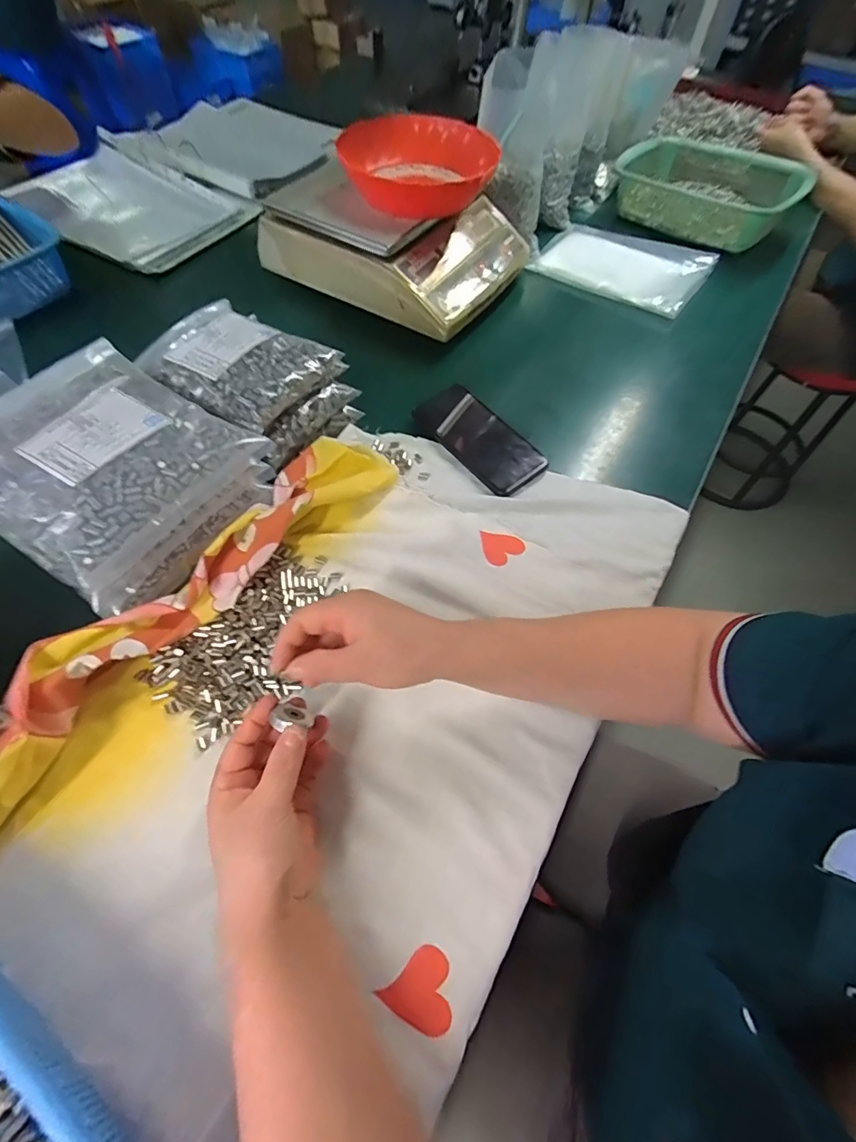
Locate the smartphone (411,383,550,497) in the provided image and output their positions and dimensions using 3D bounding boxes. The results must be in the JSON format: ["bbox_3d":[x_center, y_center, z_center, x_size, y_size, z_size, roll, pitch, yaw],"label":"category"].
[{"bbox_3d":[0.062,-0.154,0.549,0.076,0.016,0.160,-36,68,-21],"label":"smartphone"}]

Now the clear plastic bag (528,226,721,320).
[{"bbox_3d":[0.307,-0.498,0.768,0.260,0.047,0.169,35,64,16],"label":"clear plastic bag"}]

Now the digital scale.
[{"bbox_3d":[-0.040,-0.492,0.690,0.323,0.092,0.260,28,62,13],"label":"digital scale"}]

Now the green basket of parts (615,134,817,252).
[{"bbox_3d":[0.486,-0.667,0.835,0.281,0.081,0.274,39,65,18],"label":"green basket of parts"}]

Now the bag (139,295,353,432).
[{"bbox_3d":[-0.199,-0.220,0.493,0.171,0.038,0.141,28,63,13],"label":"bag"}]

